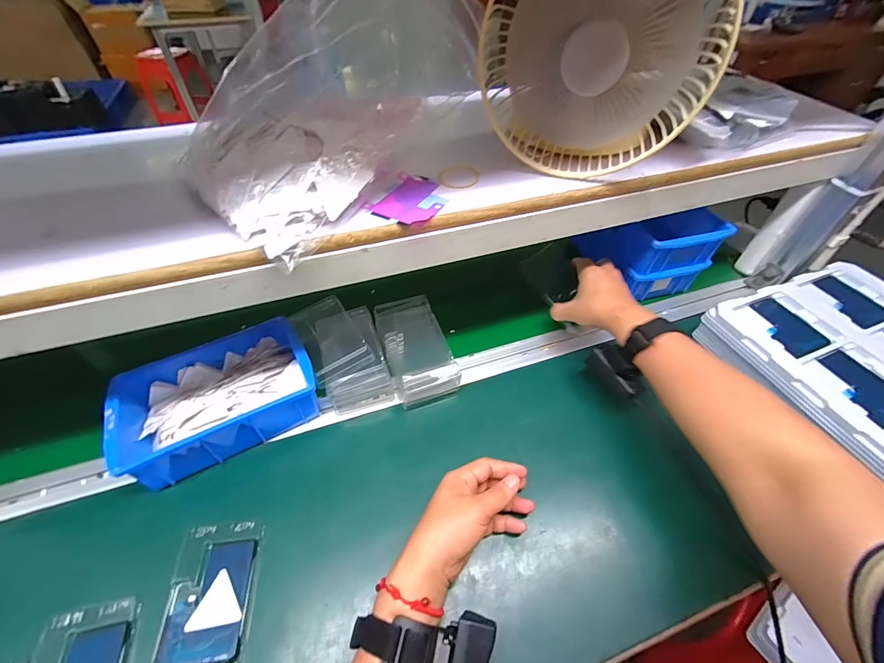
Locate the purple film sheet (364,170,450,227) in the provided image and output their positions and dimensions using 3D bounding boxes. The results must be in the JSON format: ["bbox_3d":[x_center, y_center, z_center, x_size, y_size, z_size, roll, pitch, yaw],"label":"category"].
[{"bbox_3d":[-0.028,-0.127,0.361,0.062,0.005,0.081,24,52,19],"label":"purple film sheet"}]

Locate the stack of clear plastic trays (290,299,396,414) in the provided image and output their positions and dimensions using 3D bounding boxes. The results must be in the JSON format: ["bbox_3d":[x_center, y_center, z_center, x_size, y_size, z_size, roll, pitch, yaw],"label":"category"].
[{"bbox_3d":[-0.128,0.028,0.489,0.094,0.074,0.142,-17,51,-15],"label":"stack of clear plastic trays"}]

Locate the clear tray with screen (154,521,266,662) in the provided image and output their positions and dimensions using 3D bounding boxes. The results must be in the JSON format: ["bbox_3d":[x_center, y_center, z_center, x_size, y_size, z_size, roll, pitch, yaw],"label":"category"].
[{"bbox_3d":[-0.209,0.242,0.333,0.074,0.010,0.126,-3,50,-5],"label":"clear tray with screen"}]

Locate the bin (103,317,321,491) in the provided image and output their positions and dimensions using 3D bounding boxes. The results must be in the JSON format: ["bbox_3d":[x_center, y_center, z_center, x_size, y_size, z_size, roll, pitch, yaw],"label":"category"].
[{"bbox_3d":[-0.258,0.079,0.447,0.203,0.077,0.142,-24,53,-21],"label":"bin"}]

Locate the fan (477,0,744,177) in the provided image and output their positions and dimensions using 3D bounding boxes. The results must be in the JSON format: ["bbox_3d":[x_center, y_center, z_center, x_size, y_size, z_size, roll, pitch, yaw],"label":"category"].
[{"bbox_3d":[0.145,-0.259,0.351,0.199,0.183,0.103,17,51,14],"label":"fan"}]

